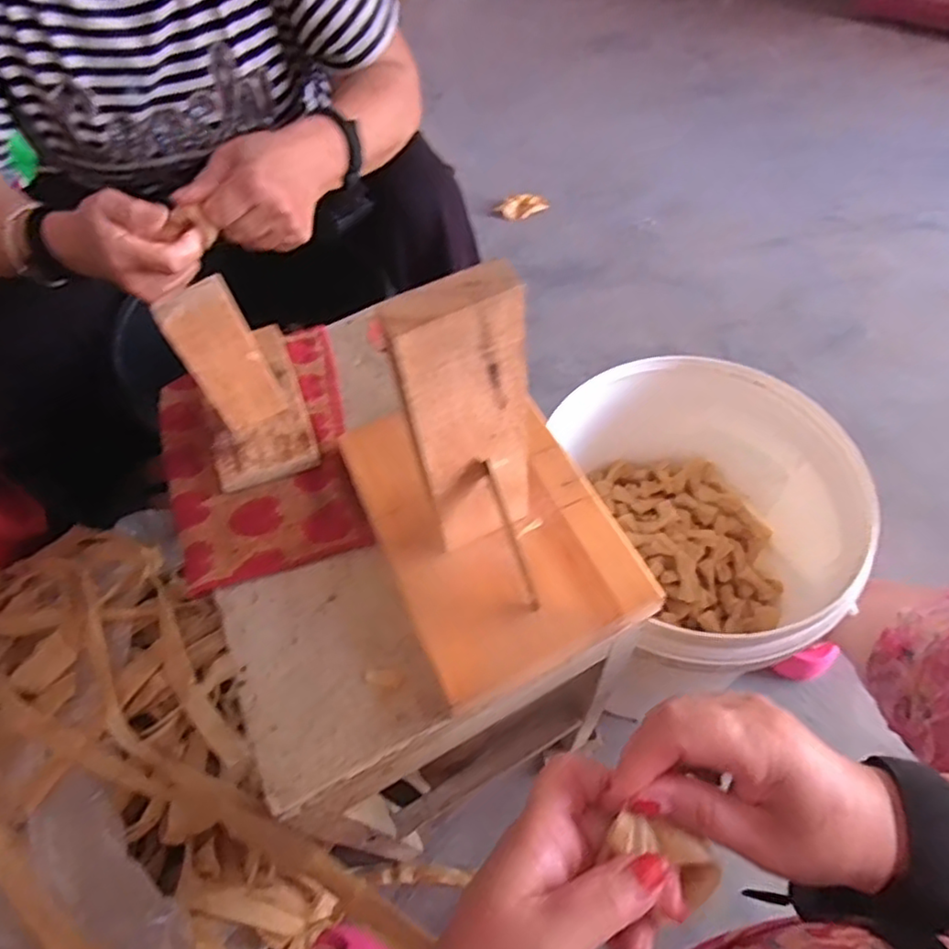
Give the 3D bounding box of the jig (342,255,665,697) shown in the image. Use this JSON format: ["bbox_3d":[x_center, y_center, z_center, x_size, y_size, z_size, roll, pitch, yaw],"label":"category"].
[{"bbox_3d":[0.003,-0.025,0.340,0.138,0.197,0.203,-23,58,-10],"label":"jig"}]

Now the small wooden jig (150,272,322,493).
[{"bbox_3d":[-0.172,-0.085,0.445,0.069,0.132,0.137,-20,58,-9],"label":"small wooden jig"}]

